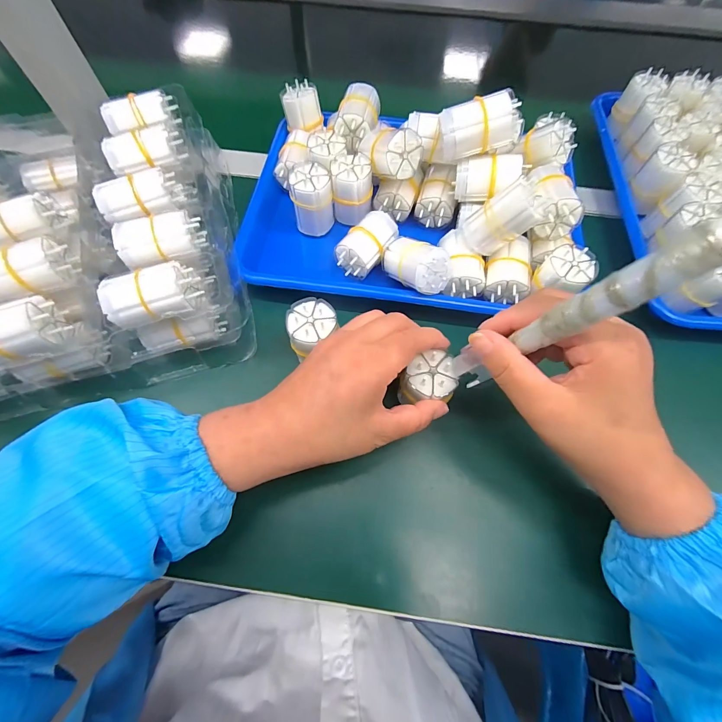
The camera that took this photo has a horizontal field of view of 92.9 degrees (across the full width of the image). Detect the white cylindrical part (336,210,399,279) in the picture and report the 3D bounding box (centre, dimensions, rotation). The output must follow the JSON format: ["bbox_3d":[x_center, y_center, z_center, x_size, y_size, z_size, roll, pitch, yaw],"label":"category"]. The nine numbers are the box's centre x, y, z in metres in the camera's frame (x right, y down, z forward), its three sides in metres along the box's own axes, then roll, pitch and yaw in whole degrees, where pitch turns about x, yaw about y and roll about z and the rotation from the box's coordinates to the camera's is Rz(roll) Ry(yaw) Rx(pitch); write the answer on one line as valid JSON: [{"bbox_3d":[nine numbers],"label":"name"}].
[{"bbox_3d":[0.007,-0.112,0.330,0.035,0.030,0.065,33,70,13],"label":"white cylindrical part"}]

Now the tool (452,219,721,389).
[{"bbox_3d":[0.099,-0.018,0.175,0.016,0.149,0.018,13,65,-19],"label":"tool"}]

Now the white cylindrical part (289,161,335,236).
[{"bbox_3d":[-0.047,-0.158,0.337,0.037,0.058,0.034,-3,66,-2],"label":"white cylindrical part"}]

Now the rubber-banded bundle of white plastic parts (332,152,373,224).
[{"bbox_3d":[-0.009,-0.169,0.341,0.038,0.055,0.032,2,66,0],"label":"rubber-banded bundle of white plastic parts"}]

